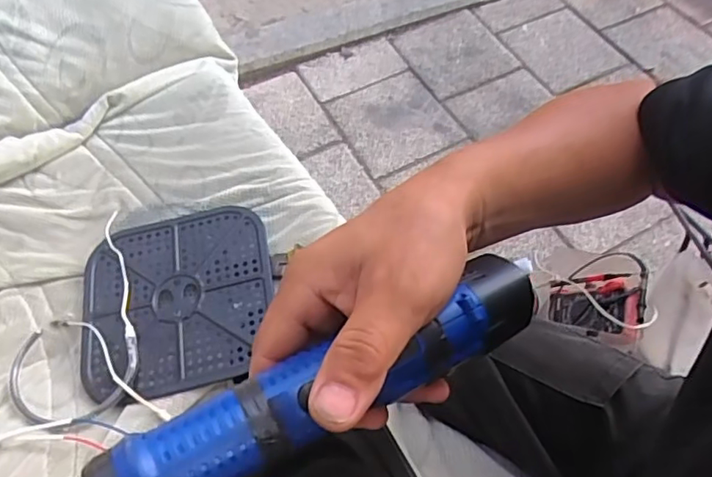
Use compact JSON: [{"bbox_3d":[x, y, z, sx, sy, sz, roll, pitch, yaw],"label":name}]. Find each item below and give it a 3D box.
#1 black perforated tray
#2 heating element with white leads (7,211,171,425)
[{"bbox_3d":[-0.204,0.068,0.661,0.211,0.028,0.211,-9,58,-6],"label":"black perforated tray"},{"bbox_3d":[-0.303,0.094,0.633,0.139,0.023,0.253,-17,59,-11],"label":"heating element with white leads"}]

